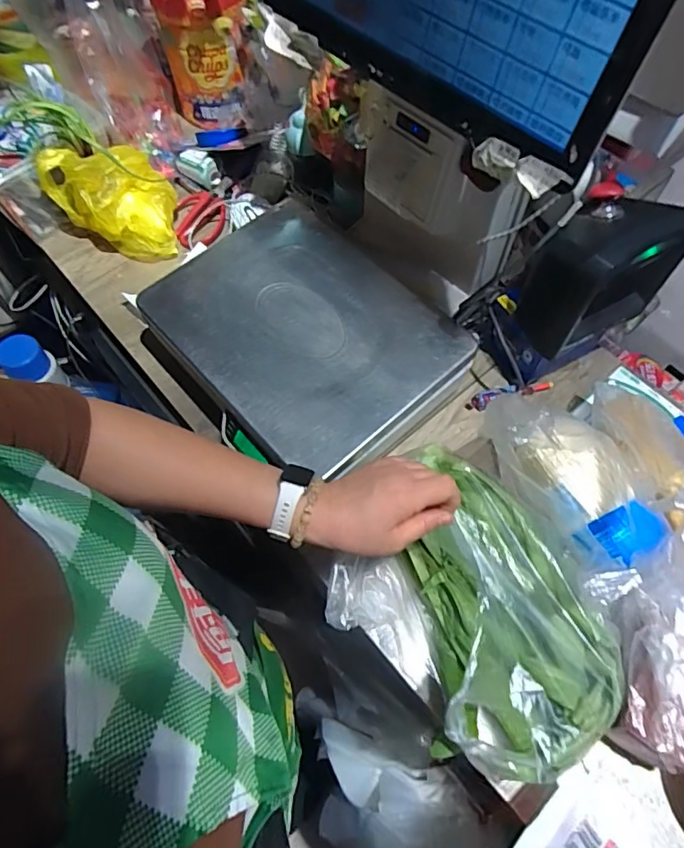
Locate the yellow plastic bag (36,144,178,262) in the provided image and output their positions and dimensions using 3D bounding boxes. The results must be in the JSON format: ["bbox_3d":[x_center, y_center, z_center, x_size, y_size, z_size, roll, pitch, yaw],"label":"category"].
[{"bbox_3d":[-0.321,-0.334,0.755,0.174,0.118,0.115,25,65,14],"label":"yellow plastic bag"}]

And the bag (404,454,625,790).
[{"bbox_3d":[0.156,0.155,0.492,0.158,0.100,0.288,-5,62,-1],"label":"bag"}]

